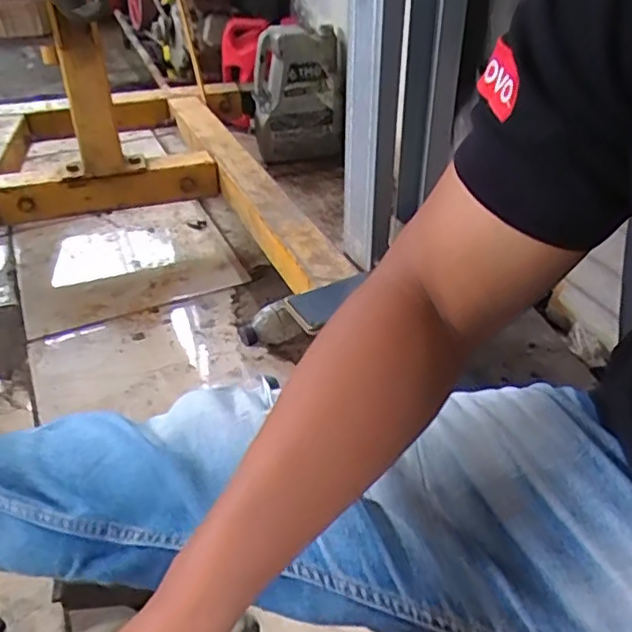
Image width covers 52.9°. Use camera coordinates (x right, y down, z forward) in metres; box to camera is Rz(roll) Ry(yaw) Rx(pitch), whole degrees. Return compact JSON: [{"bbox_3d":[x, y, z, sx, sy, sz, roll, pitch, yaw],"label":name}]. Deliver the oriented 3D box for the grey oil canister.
[{"bbox_3d":[-0.037,-0.519,1.478,0.200,0.291,0.089,-5,37,-9],"label":"grey oil canister"}]

